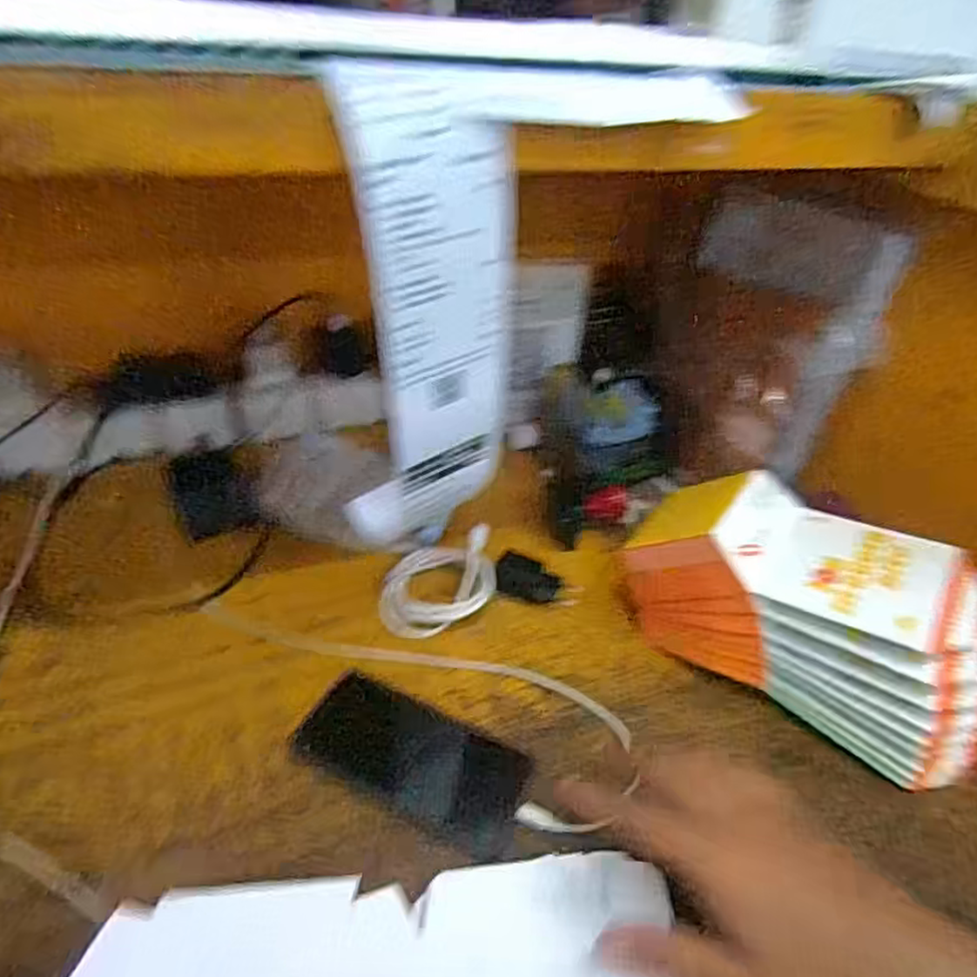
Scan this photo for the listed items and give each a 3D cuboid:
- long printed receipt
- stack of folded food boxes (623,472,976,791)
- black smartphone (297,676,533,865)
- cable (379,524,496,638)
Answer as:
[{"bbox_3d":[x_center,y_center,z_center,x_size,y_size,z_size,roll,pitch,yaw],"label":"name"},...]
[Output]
[{"bbox_3d":[-0.028,-0.082,0.385,0.041,0.251,0.092,27,43,25],"label":"long printed receipt"},{"bbox_3d":[0.243,0.094,0.508,0.266,0.132,0.108,29,44,27],"label":"stack of folded food boxes"},{"bbox_3d":[-0.052,0.187,0.463,0.159,0.004,0.071,19,41,17],"label":"black smartphone"},{"bbox_3d":[-0.042,0.080,0.574,0.107,0.023,0.081,-10,41,-18],"label":"cable"}]

